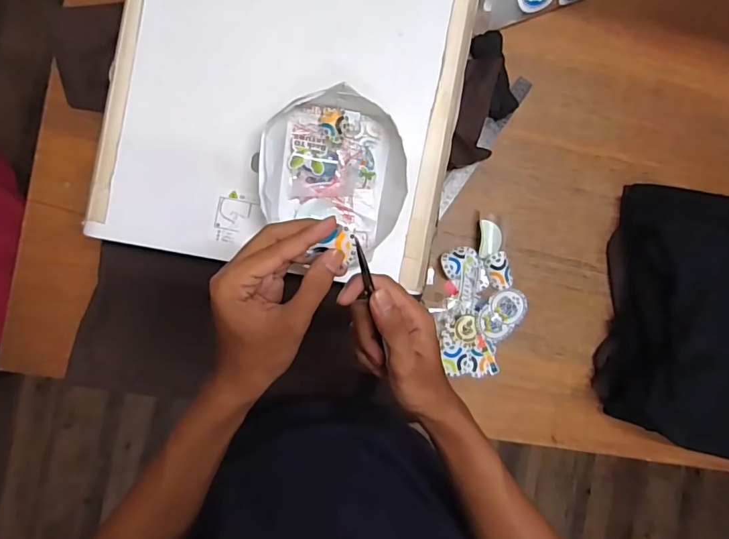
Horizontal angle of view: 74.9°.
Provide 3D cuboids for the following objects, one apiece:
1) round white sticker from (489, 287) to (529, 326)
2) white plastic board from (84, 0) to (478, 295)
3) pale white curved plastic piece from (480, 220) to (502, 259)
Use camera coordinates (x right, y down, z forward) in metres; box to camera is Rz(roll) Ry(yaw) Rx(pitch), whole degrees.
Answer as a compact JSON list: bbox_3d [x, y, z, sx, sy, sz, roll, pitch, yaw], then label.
[{"bbox_3d":[0.225,0.058,0.744,0.060,0.005,0.055,0,94,-1],"label":"round white sticker"},{"bbox_3d":[-0.077,-0.255,0.560,0.397,0.025,0.496,10,90,-3],"label":"white plastic board"},{"bbox_3d":[0.195,-0.047,0.738,0.036,0.017,0.057,0,90,-6],"label":"pale white curved plastic piece"}]

